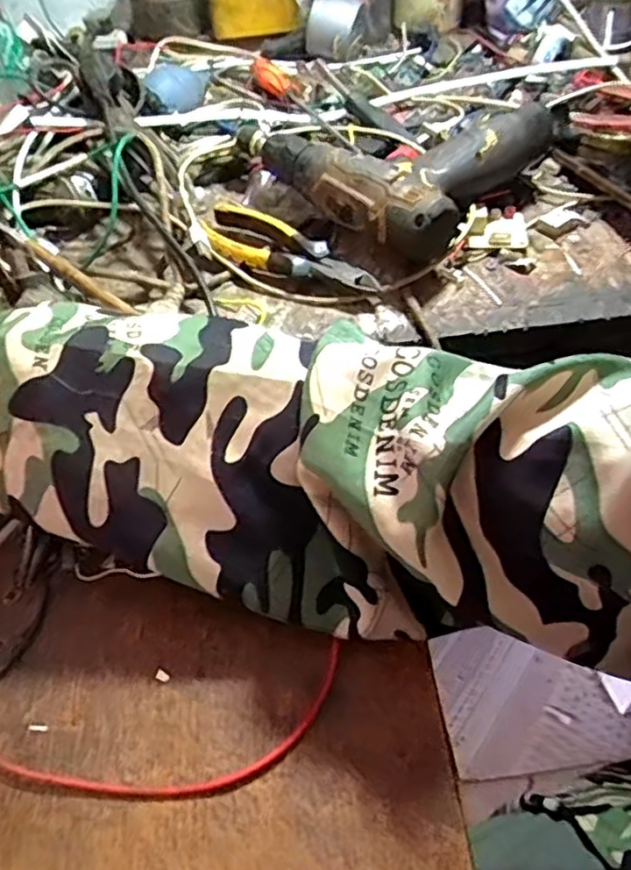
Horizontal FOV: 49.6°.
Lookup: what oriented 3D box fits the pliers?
[{"bbox_3d":[-0.017,-0.143,0.526,0.148,0.022,0.060,17,54,15],"label":"pliers"}]

